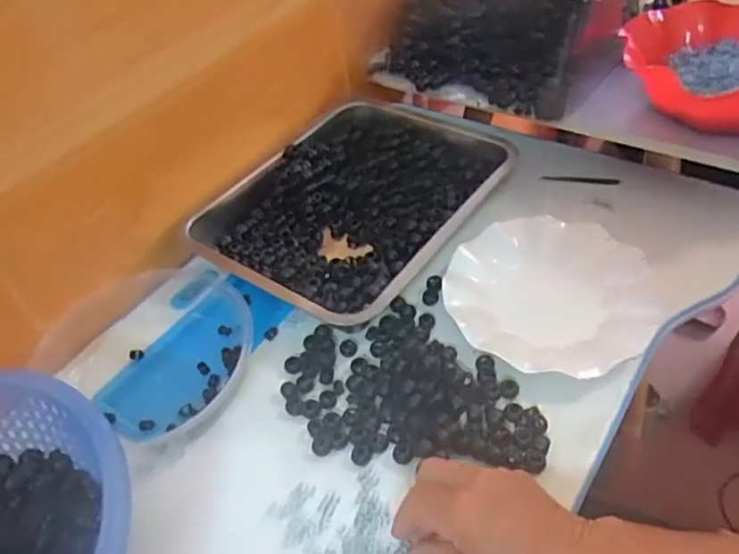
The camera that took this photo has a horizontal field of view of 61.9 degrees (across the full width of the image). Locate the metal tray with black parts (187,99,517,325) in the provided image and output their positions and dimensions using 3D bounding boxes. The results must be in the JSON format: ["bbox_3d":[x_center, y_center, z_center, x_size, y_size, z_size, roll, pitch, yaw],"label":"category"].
[{"bbox_3d":[-0.018,-0.083,0.649,0.246,0.048,0.313,26,54,30],"label":"metal tray with black parts"}]

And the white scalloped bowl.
[{"bbox_3d":[0.164,0.014,0.559,0.185,0.038,0.177,6,46,14],"label":"white scalloped bowl"}]

